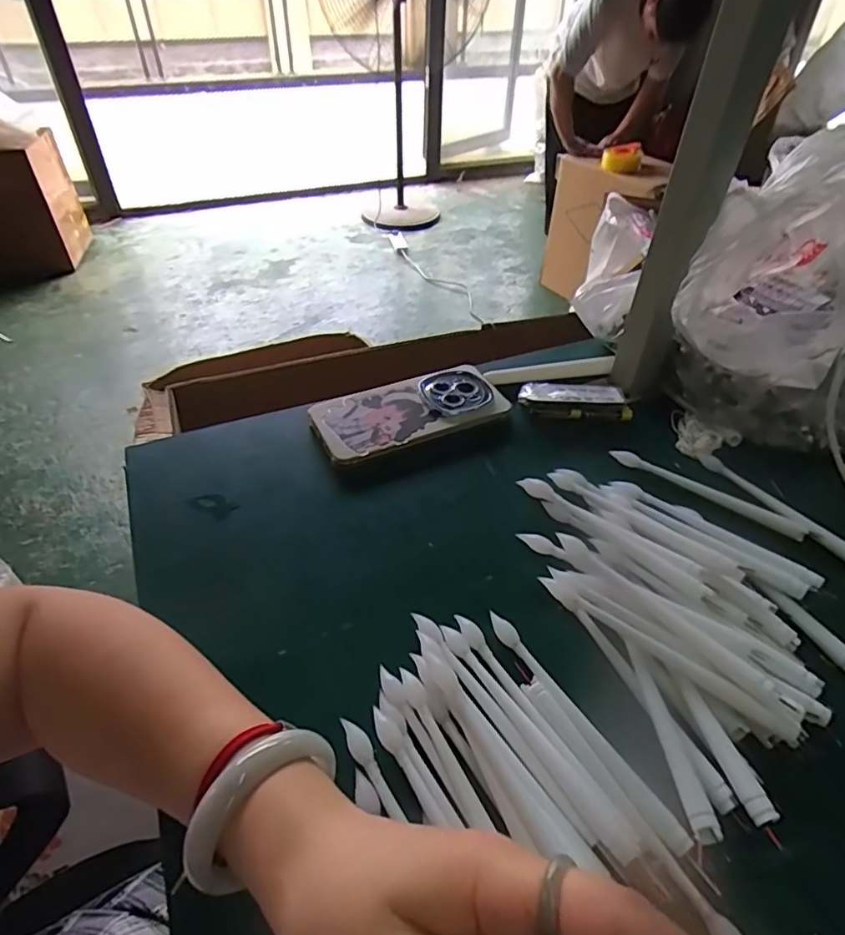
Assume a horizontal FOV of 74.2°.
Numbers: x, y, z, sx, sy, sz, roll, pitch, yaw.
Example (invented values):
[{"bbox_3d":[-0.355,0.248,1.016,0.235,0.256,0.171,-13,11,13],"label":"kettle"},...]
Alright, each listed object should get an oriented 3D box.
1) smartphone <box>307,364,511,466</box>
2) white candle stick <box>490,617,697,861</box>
[{"bbox_3d":[-0.012,-0.050,0.485,0.163,0.011,0.076,-17,47,-19],"label":"smartphone"},{"bbox_3d":[0.082,0.133,0.299,0.011,0.013,0.142,-24,49,-24],"label":"white candle stick"}]

